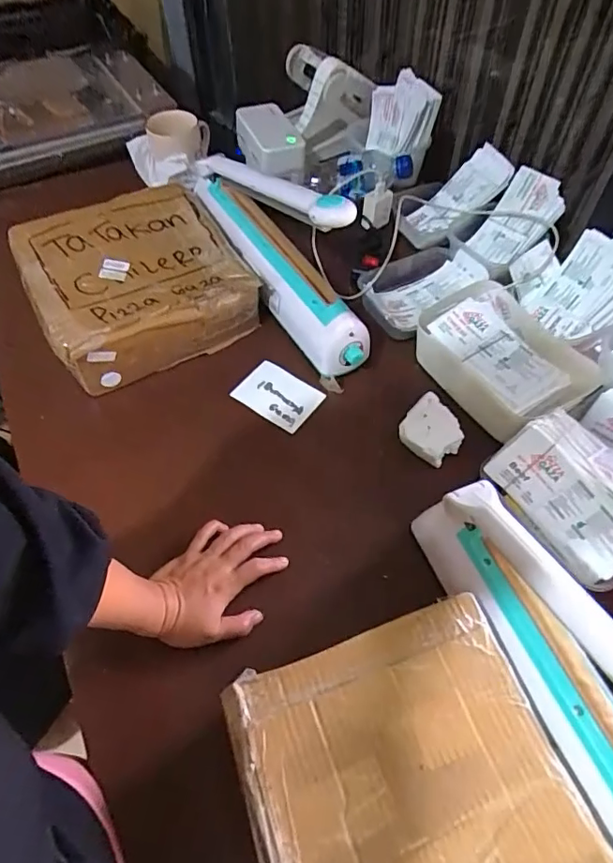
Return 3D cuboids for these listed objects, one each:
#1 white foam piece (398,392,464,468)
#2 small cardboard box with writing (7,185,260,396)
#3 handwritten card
[{"bbox_3d":[0.151,-0.002,0.629,0.068,0.029,0.069,37,65,23],"label":"white foam piece"},{"bbox_3d":[-0.227,-0.203,0.721,0.255,0.112,0.236,-27,60,-15],"label":"small cardboard box with writing"},{"bbox_3d":[-0.036,-0.047,0.688,0.101,0.009,0.075,32,59,16],"label":"handwritten card"}]

